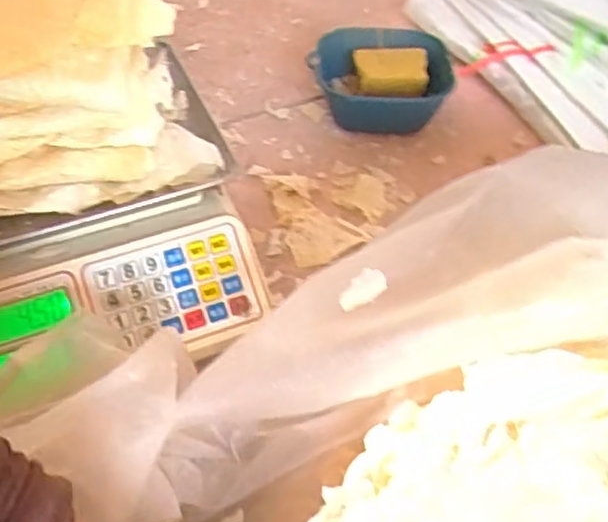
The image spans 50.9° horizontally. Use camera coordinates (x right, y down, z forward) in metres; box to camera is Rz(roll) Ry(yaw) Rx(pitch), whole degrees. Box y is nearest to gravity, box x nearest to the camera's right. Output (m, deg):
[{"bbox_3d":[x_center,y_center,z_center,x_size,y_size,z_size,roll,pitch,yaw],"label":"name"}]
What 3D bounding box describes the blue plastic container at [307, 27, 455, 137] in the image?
[{"bbox_3d":[0.084,-0.196,0.710,0.150,0.061,0.125,0,48,0],"label":"blue plastic container"}]

